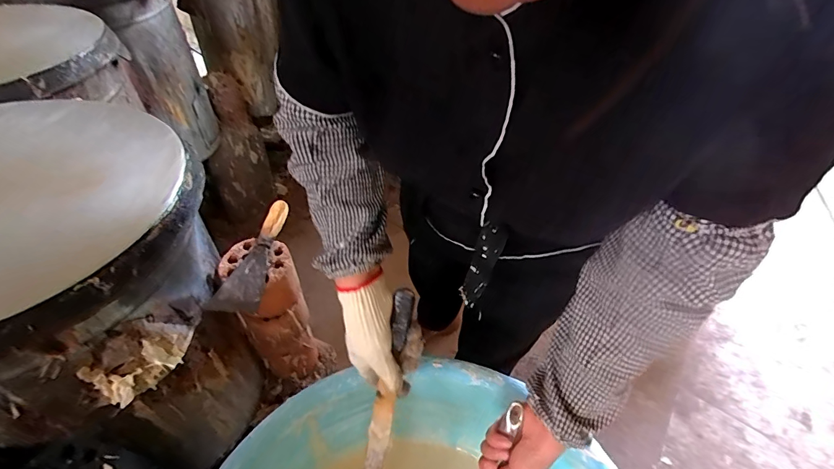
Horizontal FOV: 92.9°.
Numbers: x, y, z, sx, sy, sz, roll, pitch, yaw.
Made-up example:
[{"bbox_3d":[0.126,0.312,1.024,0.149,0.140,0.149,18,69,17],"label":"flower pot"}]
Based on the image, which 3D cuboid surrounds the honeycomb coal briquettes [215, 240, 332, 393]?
[{"bbox_3d":[-0.233,0.157,0.699,0.094,0.347,0.117,24,49,19],"label":"honeycomb coal briquettes"}]

